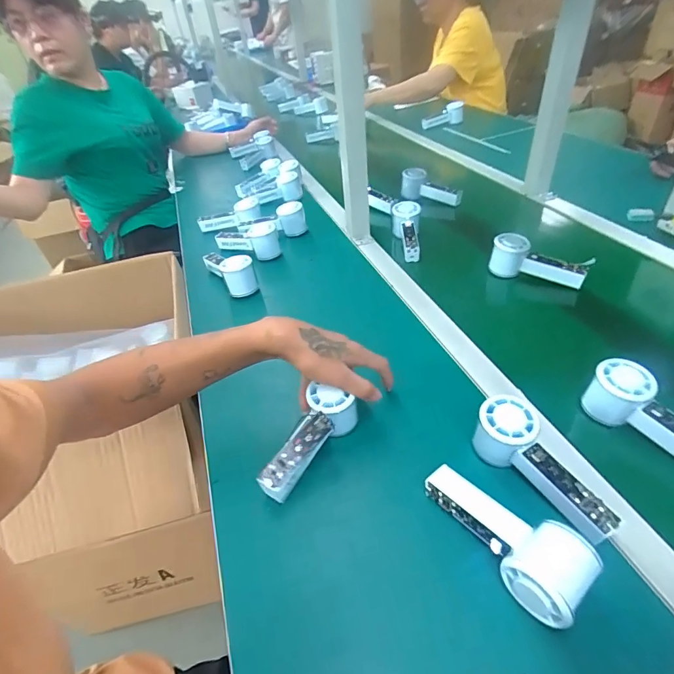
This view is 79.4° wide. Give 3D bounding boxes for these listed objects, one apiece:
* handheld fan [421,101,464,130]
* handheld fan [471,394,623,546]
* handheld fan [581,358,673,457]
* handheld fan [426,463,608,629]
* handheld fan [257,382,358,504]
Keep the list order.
[{"bbox_3d":[0.359,-0.751,1.394,0.142,0.056,0.071,-16,40,10],"label":"handheld fan"},{"bbox_3d":[0.199,0.134,0.412,0.055,0.064,0.151,-25,59,-20],"label":"handheld fan"},{"bbox_3d":[0.349,0.088,0.433,0.047,0.062,0.144,-31,47,-25],"label":"handheld fan"},{"bbox_3d":[0.145,0.182,0.372,0.065,0.066,0.147,-34,48,-28],"label":"handheld fan"},{"bbox_3d":[-0.032,0.112,0.456,0.049,0.064,0.141,26,62,31],"label":"handheld fan"}]

